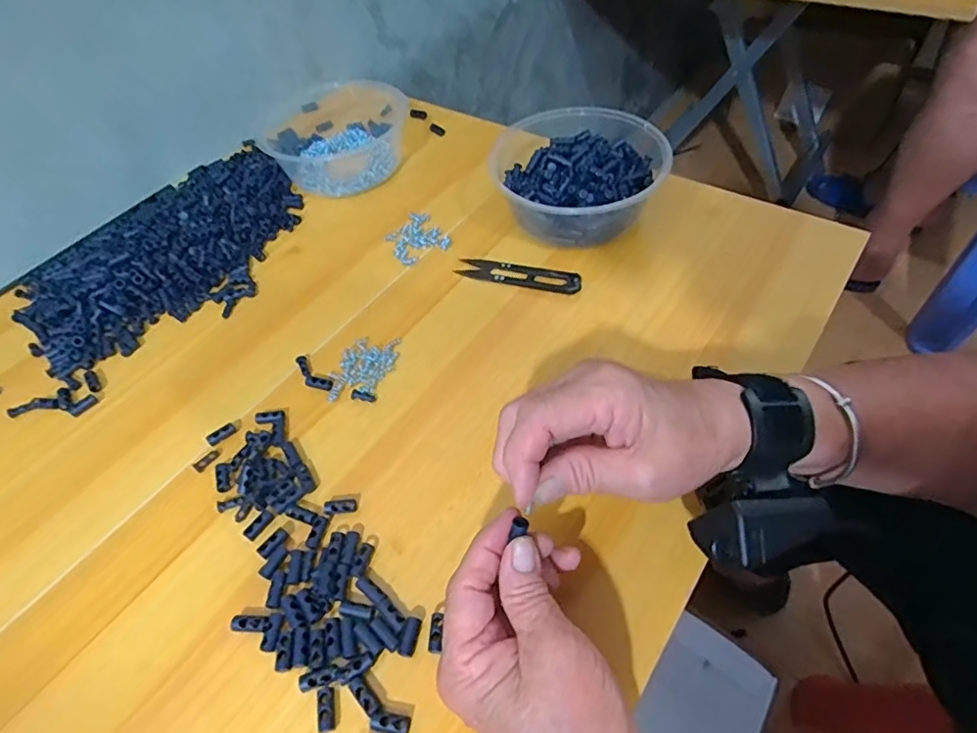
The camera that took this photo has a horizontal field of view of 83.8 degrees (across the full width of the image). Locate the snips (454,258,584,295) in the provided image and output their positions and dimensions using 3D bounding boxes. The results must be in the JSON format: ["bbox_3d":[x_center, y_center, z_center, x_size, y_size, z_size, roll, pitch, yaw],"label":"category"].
[{"bbox_3d":[0.023,-0.074,0.431,0.101,0.009,0.024,12,56,14],"label":"snips"}]

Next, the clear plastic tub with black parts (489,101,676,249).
[{"bbox_3d":[0.072,-0.150,0.453,0.134,0.064,0.132,-3,53,4],"label":"clear plastic tub with black parts"}]

